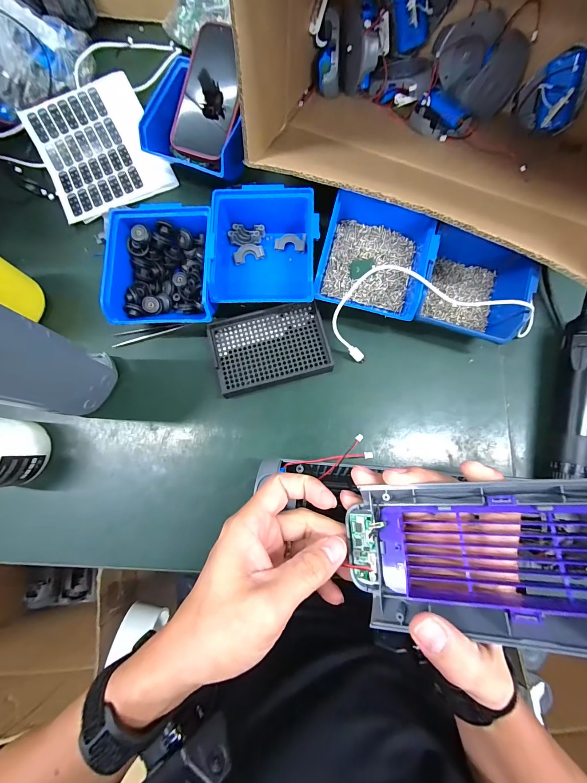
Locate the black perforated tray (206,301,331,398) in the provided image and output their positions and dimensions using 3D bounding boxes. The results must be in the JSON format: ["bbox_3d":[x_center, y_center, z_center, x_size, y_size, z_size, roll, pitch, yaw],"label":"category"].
[{"bbox_3d":[-0.027,-0.052,0.367,0.133,0.012,0.090,-14,79,-2],"label":"black perforated tray"}]

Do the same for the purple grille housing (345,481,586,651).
[{"bbox_3d":[0.169,0.089,0.166,0.283,0.037,0.079,-10,81,24],"label":"purple grille housing"}]

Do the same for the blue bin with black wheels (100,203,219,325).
[{"bbox_3d":[-0.150,-0.148,0.366,0.116,0.061,0.145,-2,80,1],"label":"blue bin with black wheels"}]

